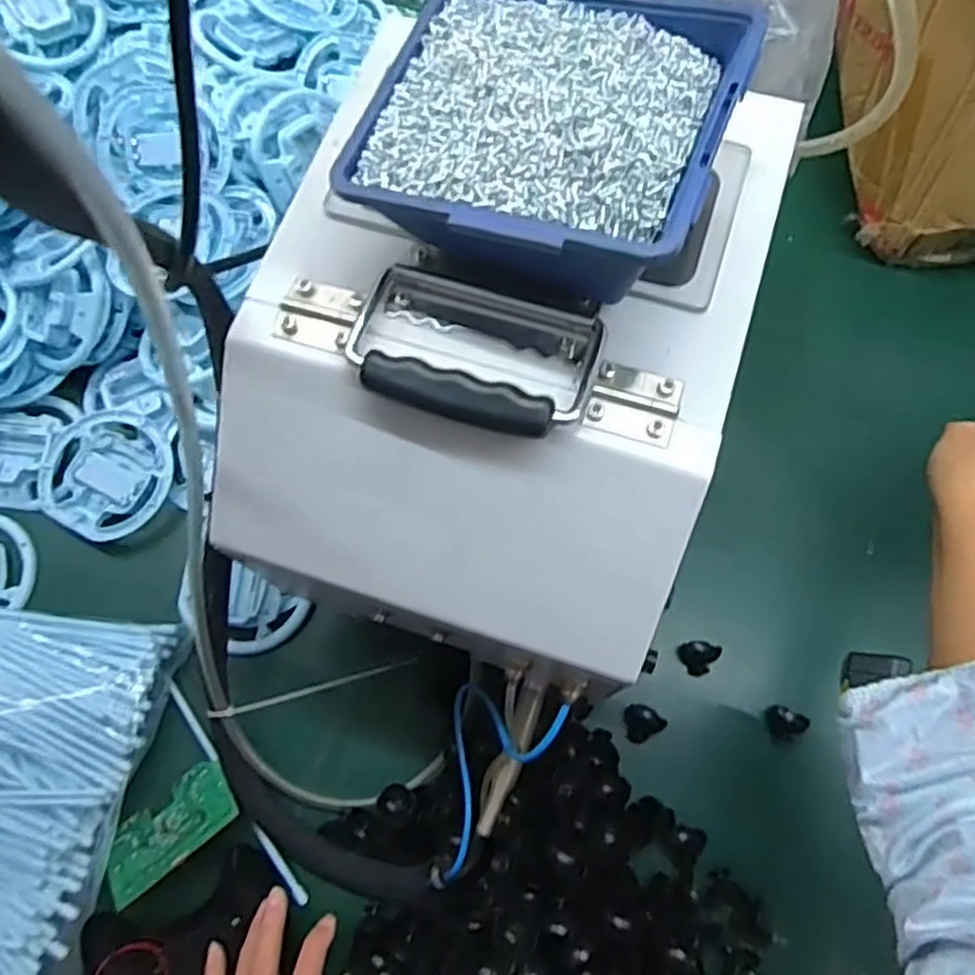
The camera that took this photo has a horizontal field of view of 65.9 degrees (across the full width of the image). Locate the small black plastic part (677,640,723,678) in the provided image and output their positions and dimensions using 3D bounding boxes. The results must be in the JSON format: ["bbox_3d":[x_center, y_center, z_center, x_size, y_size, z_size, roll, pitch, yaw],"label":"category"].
[{"bbox_3d":[0.151,0.121,0.543,0.026,0.014,0.025,31,76,12],"label":"small black plastic part"}]

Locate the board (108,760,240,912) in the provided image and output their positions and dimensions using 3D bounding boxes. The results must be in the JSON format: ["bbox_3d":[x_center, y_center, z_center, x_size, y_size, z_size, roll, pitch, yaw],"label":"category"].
[{"bbox_3d":[-0.212,0.226,0.502,0.090,0.008,0.055,-38,47,-12],"label":"board"}]

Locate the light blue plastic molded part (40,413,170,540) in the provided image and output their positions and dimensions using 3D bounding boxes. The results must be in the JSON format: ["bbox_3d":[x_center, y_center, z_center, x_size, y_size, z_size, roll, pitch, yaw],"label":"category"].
[{"bbox_3d":[-0.298,-0.011,0.594,0.109,0.013,0.098,28,75,11],"label":"light blue plastic molded part"}]

